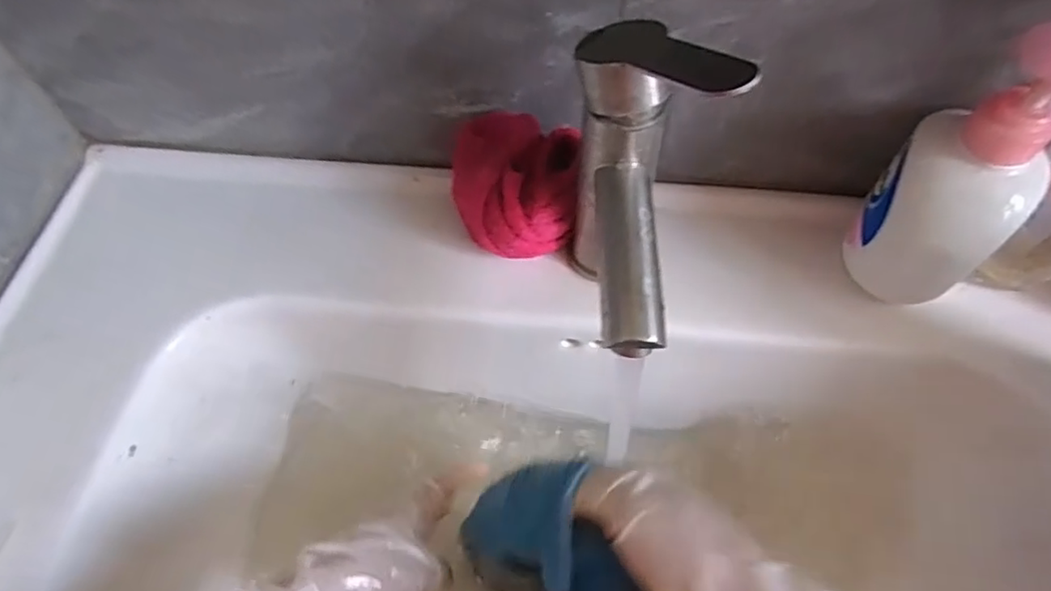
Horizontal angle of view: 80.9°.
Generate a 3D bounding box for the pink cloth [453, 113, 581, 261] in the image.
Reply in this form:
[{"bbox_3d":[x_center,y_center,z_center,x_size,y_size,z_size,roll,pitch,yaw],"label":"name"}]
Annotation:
[{"bbox_3d":[-0.006,-0.071,0.404,0.079,0.055,0.073,6,60,5],"label":"pink cloth"}]

